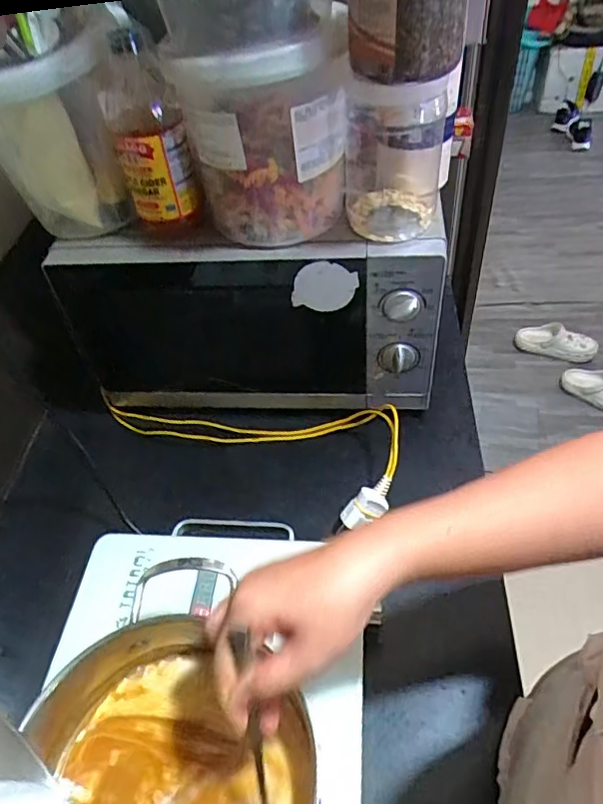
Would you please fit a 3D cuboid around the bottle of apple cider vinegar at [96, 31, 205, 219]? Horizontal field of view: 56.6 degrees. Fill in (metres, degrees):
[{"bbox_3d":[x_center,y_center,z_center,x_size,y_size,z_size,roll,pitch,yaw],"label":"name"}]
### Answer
[{"bbox_3d":[-0.152,-0.266,0.551,0.066,0.167,0.064,-21,49,-13],"label":"bottle of apple cider vinegar"}]

